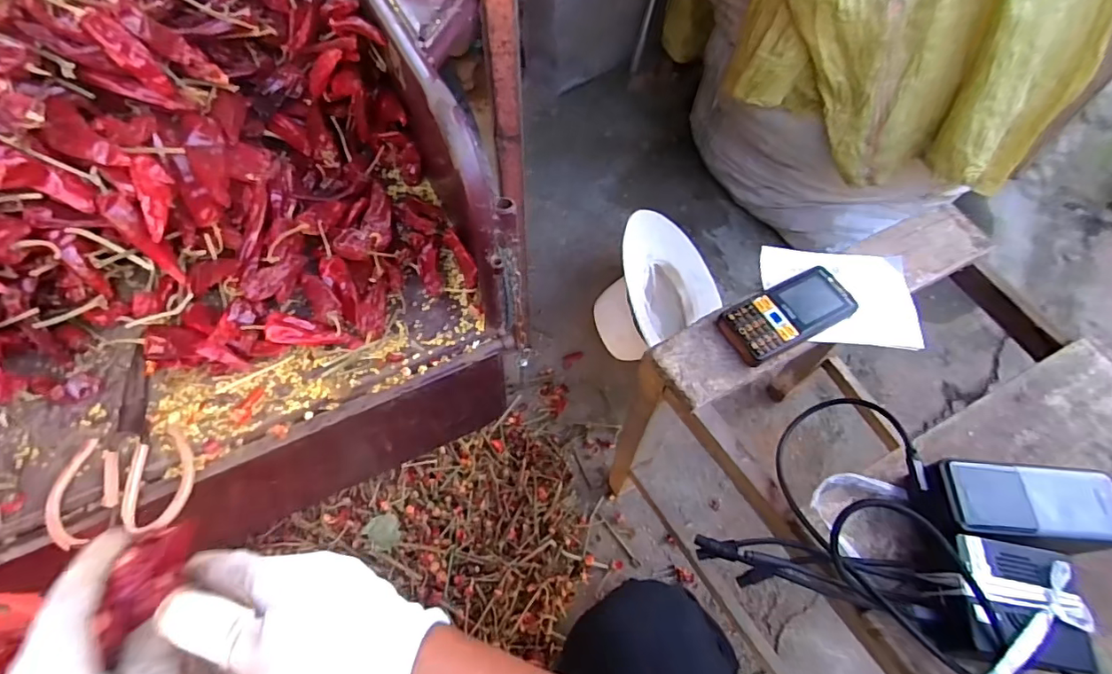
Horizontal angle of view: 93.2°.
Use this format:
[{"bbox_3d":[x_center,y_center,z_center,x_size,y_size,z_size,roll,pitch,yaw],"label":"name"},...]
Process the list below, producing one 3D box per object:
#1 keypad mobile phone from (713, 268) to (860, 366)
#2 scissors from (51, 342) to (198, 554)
[{"bbox_3d":[0.219,-0.022,0.498,0.126,0.017,0.061,-25,63,-16],"label":"keypad mobile phone"},{"bbox_3d":[-0.378,0.093,0.478,0.108,0.027,0.167,-7,59,-6],"label":"scissors"}]

